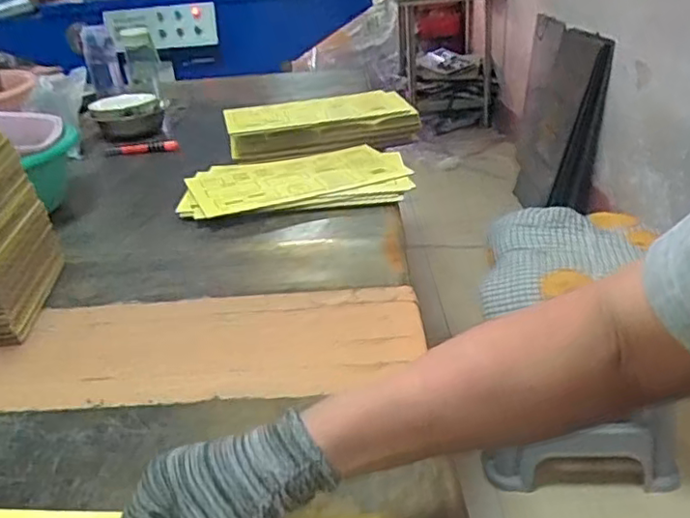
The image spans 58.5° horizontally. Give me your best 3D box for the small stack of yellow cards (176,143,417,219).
[{"bbox_3d":[-0.071,-0.113,0.902,0.321,0.029,0.201,-11,27,-10],"label":"small stack of yellow cards"}]

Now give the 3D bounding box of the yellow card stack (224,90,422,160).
[{"bbox_3d":[-0.048,-0.228,1.038,0.314,0.067,0.149,-14,28,-17],"label":"yellow card stack"}]

